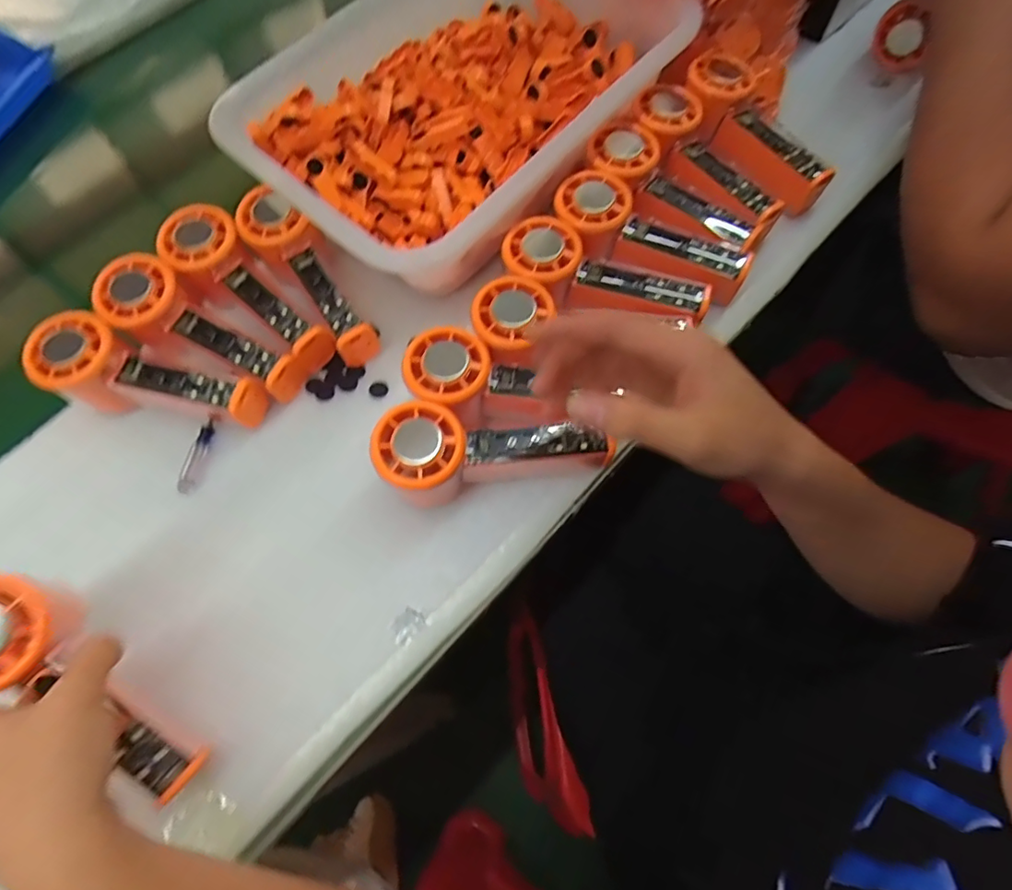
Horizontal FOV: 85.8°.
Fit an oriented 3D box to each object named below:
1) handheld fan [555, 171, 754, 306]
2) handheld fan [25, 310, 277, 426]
[{"bbox_3d":[0.110,-0.158,0.413,0.151,0.028,0.052,27,70,0],"label":"handheld fan"},{"bbox_3d":[-0.253,-0.041,0.388,0.153,0.057,0.056,18,68,10],"label":"handheld fan"}]

